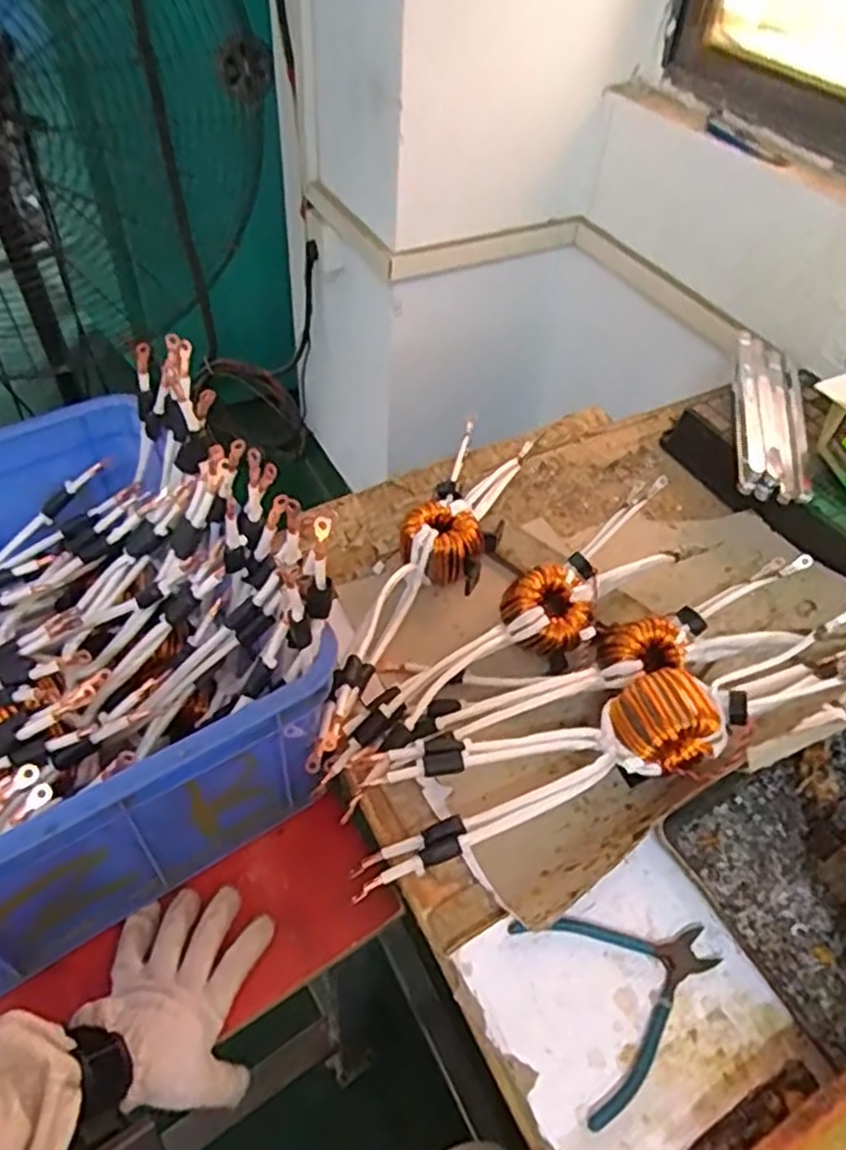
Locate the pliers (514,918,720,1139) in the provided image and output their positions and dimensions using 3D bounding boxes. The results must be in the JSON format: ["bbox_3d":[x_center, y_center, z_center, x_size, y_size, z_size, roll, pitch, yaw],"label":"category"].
[{"bbox_3d":[0.150,0.291,0.517,0.135,0.010,0.125,-12,51,-14],"label":"pliers"}]

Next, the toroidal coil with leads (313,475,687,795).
[{"bbox_3d":[0.091,0.050,0.687,0.452,0.095,0.082,-31,57,-27],"label":"toroidal coil with leads"}]

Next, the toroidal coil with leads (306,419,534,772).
[{"bbox_3d":[0.008,-0.006,0.750,0.088,0.051,0.470,19,50,13],"label":"toroidal coil with leads"}]

